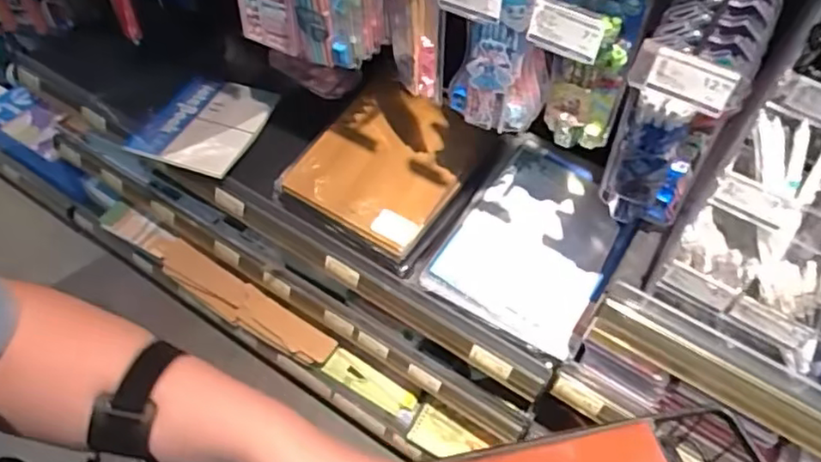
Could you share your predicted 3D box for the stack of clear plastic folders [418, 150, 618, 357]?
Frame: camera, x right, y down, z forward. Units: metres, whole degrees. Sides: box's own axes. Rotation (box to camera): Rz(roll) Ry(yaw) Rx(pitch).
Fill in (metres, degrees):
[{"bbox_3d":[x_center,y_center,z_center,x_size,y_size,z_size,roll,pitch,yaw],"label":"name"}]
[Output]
[{"bbox_3d":[0.198,0.011,0.992,0.227,0.039,0.310,27,56,16],"label":"stack of clear plastic folders"}]

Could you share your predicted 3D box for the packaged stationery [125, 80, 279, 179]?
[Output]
[{"bbox_3d":[-0.390,-0.207,1.201,0.217,0.021,0.262,15,43,8],"label":"packaged stationery"}]

